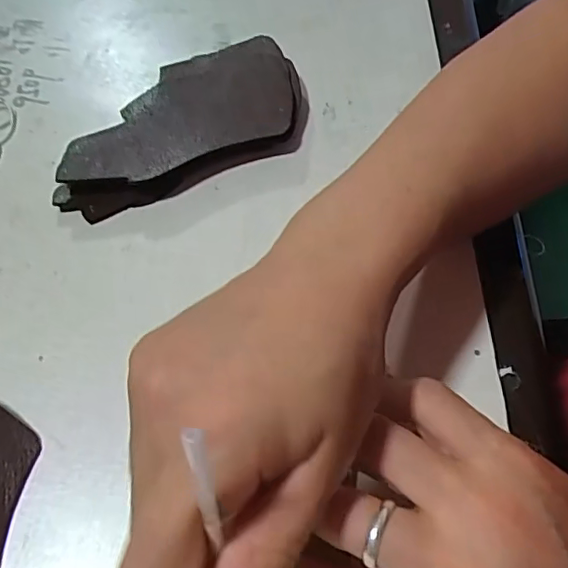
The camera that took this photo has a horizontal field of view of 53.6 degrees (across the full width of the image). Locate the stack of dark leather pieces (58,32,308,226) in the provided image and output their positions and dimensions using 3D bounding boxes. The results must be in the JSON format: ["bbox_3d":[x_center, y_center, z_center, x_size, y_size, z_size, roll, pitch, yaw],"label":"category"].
[{"bbox_3d":[-0.065,-0.100,0.348,0.158,0.021,0.092,-22,58,-12],"label":"stack of dark leather pieces"}]

